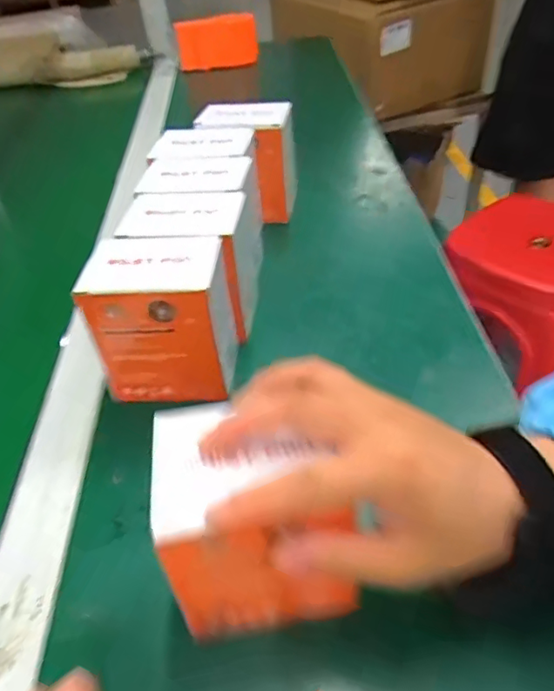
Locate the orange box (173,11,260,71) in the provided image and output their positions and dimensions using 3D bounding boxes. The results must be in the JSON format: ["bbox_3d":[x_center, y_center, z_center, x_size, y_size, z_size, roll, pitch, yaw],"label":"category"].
[{"bbox_3d":[-0.106,-0.545,1.008,0.143,0.081,0.027,-14,44,-8],"label":"orange box"}]

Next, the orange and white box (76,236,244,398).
[{"bbox_3d":[-0.076,-0.016,0.408,0.095,0.109,0.065,-4,43,3],"label":"orange and white box"}]

